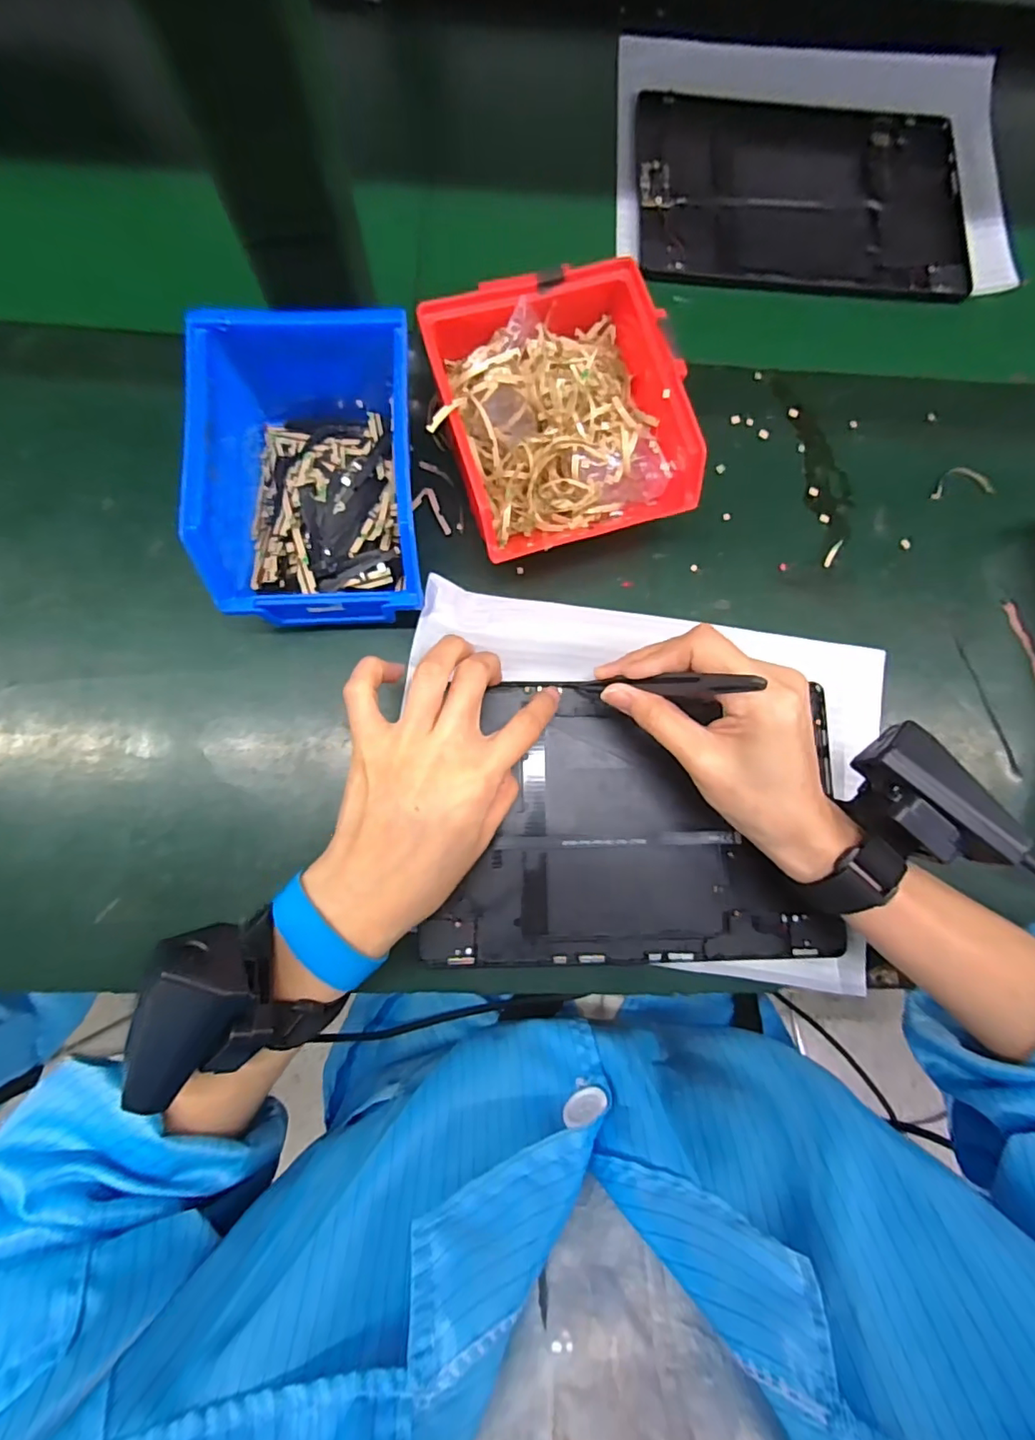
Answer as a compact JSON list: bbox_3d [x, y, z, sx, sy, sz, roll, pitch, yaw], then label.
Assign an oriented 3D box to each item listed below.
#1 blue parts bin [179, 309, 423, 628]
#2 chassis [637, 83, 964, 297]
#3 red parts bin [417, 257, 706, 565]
[{"bbox_3d":[-0.106,-0.136,0.294,0.106,0.078,0.165,-3,81,-3],"label":"blue parts bin"},{"bbox_3d":[0.203,-0.379,0.391,0.231,0.011,0.169,3,81,-2],"label":"chassis"},{"bbox_3d":[0.021,-0.162,0.307,0.126,0.070,0.133,-18,82,-5],"label":"red parts bin"}]

